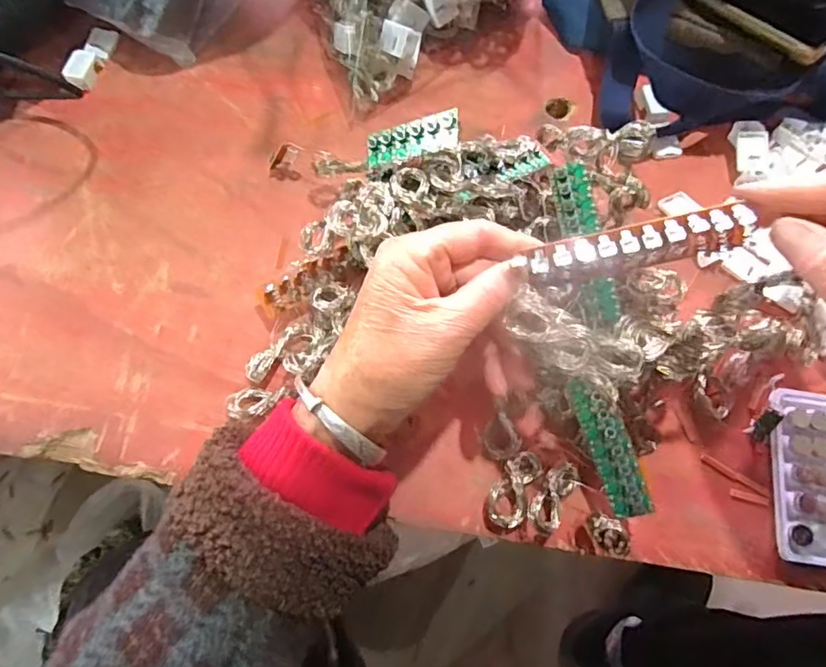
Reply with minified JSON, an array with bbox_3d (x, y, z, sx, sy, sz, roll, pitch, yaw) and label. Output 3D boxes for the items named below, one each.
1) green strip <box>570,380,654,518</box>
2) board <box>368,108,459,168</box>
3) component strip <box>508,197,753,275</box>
[{"bbox_3d":[0.104,0.059,0.287,0.020,0.004,0.072,-22,82,28],"label":"green strip"},{"bbox_3d":[-0.001,-0.110,0.311,0.058,0.004,0.021,-1,95,31],"label":"board"},{"bbox_3d":[0.102,-0.042,0.250,0.100,0.011,0.018,-11,71,8],"label":"component strip"}]

